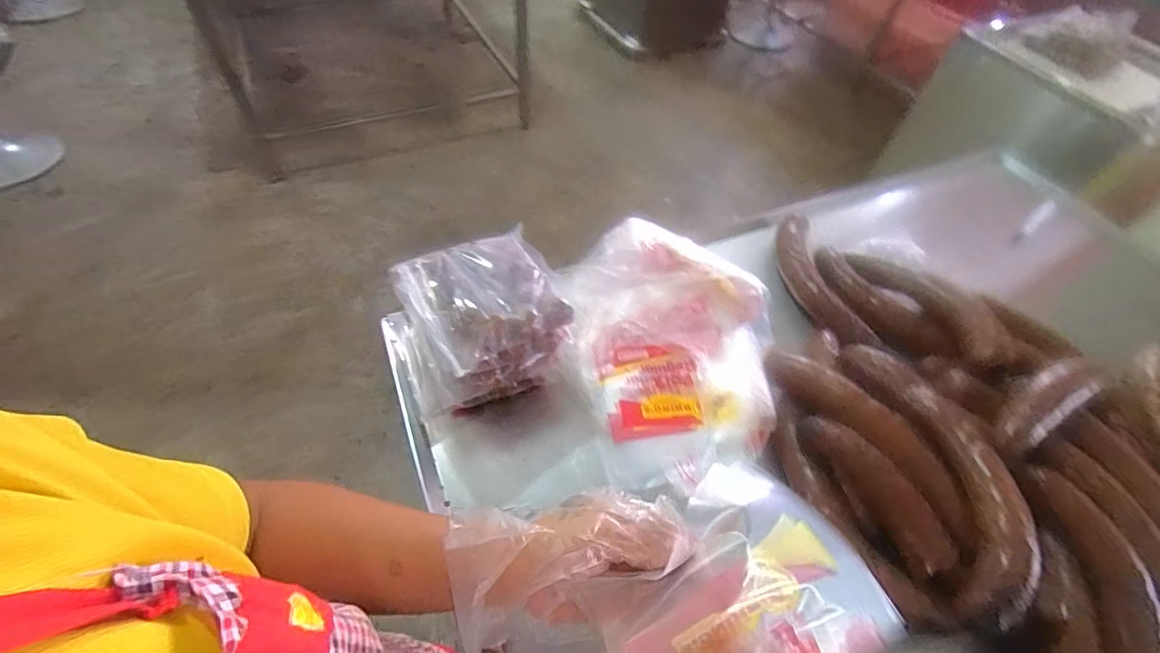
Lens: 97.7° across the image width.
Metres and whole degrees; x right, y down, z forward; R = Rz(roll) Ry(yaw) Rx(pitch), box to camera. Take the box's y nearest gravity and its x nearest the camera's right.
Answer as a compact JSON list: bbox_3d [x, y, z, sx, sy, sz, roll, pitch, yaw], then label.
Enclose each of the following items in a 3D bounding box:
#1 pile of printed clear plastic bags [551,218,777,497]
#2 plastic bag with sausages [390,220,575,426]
[{"bbox_3d":[0.098,0.016,0.558,0.226,0.093,0.277,-7,53,-9],"label":"pile of printed clear plastic bags"},{"bbox_3d":[-0.105,-0.003,0.522,0.163,0.125,0.147,-25,58,-21],"label":"plastic bag with sausages"}]

